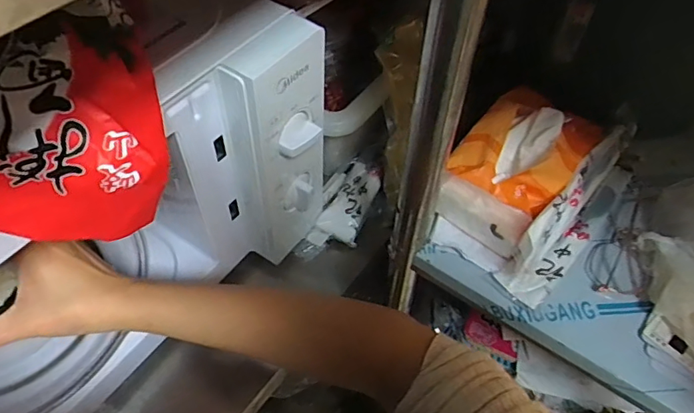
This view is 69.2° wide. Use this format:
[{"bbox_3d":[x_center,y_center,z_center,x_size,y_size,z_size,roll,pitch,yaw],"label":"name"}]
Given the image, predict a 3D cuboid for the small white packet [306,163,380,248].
[{"bbox_3d":[0.001,-0.002,0.555,0.053,0.026,0.104,16,69,17],"label":"small white packet"}]

